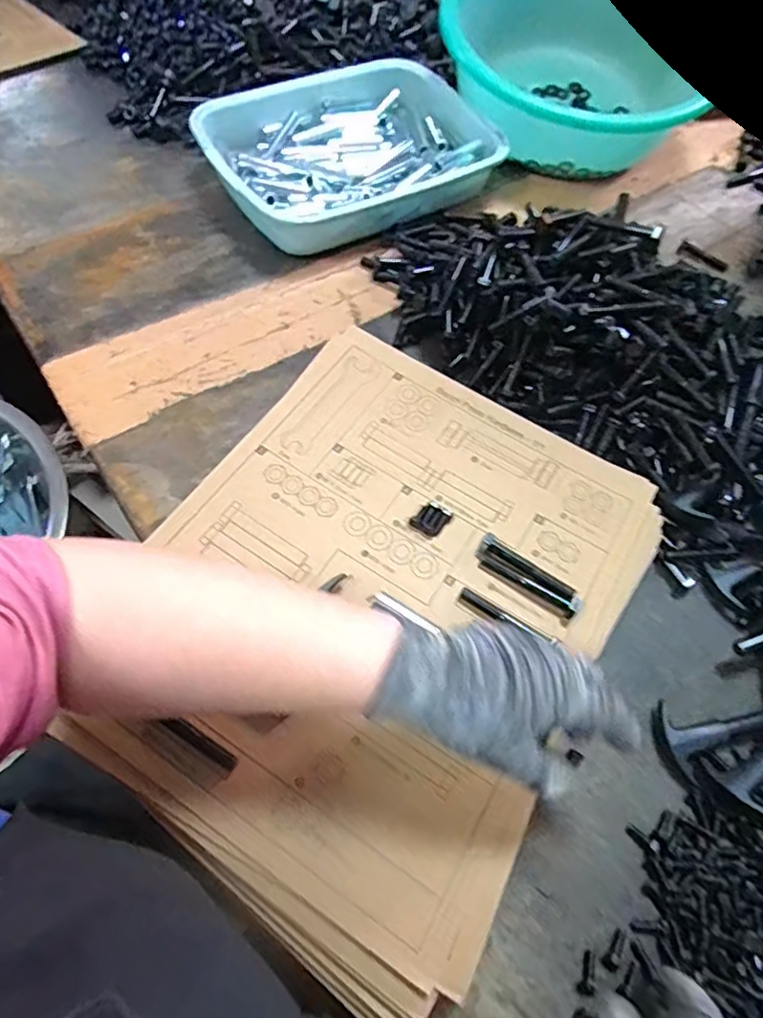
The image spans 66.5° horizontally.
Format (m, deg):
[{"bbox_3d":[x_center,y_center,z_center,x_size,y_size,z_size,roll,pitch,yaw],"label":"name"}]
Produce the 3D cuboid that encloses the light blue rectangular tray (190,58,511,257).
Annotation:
[{"bbox_3d":[-0.033,-0.425,0.674,0.331,0.063,0.237,-28,67,-18],"label":"light blue rectangular tray"}]

